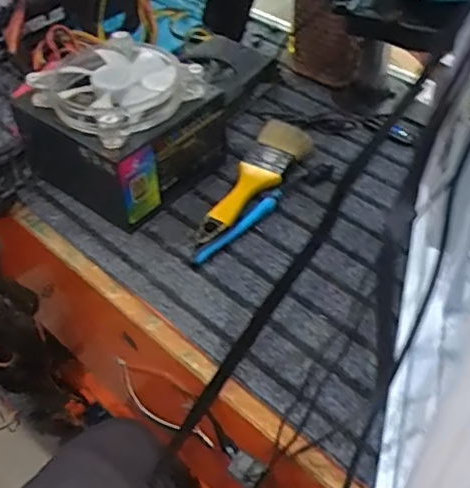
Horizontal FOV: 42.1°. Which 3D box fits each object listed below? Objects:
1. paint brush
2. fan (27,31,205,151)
[{"bbox_3d":[0.020,-0.063,0.606,0.051,0.029,0.182,20,49,20],"label":"paint brush"},{"bbox_3d":[-0.111,-0.151,0.576,0.128,0.030,0.124,-34,54,-28],"label":"fan"}]

